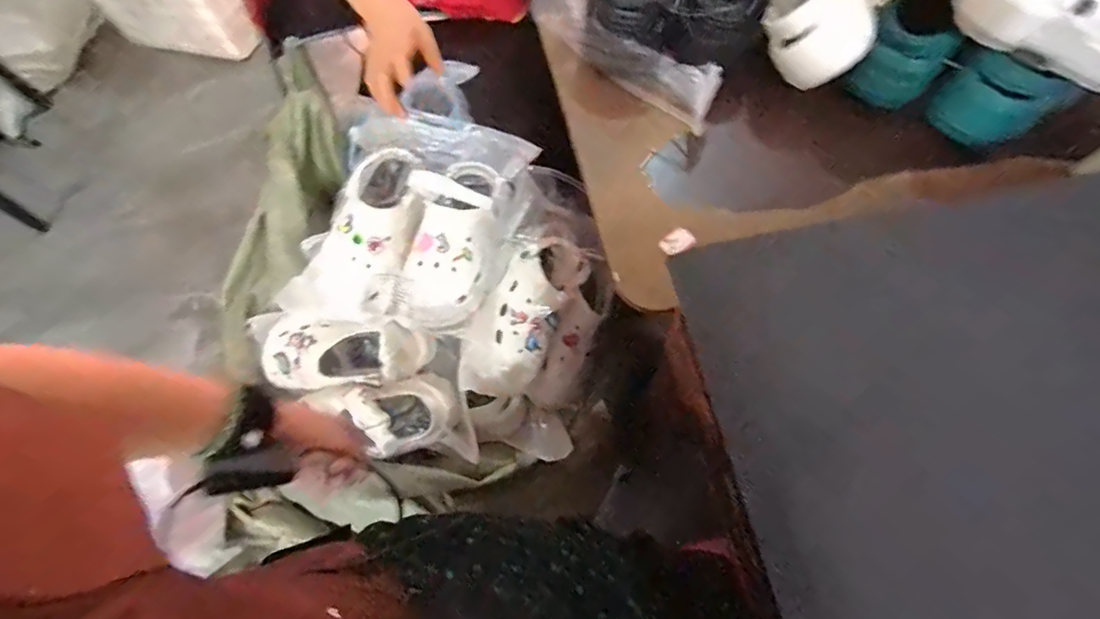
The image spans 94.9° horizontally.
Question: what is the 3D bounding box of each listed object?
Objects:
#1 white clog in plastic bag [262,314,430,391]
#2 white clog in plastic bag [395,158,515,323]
[{"bbox_3d":[-0.311,0.064,0.746,0.280,0.105,0.101,-2,65,16],"label":"white clog in plastic bag"},{"bbox_3d":[-0.134,-0.098,0.692,0.104,0.101,0.230,9,67,5],"label":"white clog in plastic bag"}]

